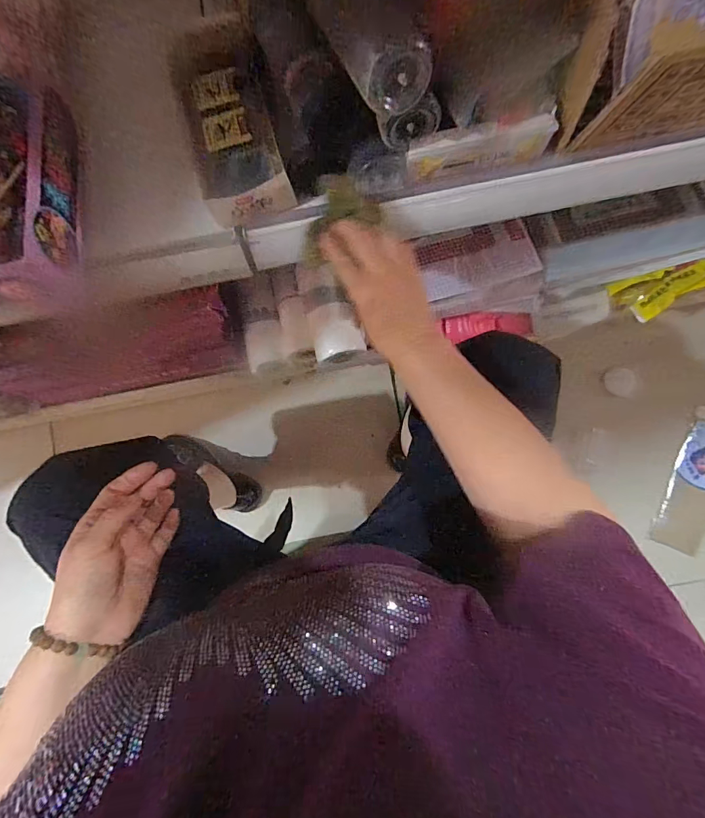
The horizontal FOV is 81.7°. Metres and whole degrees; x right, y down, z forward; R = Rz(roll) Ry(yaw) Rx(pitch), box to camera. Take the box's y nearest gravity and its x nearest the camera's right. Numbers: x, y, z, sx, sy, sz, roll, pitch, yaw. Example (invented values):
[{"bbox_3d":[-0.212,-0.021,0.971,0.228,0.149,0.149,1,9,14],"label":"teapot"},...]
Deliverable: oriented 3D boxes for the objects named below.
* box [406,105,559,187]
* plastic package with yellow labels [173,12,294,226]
[{"bbox_3d":[0.113,-0.233,0.366,0.128,0.046,0.023,-10,84,1],"label":"box"},{"bbox_3d":[-0.114,-0.268,0.384,0.079,0.033,0.177,-15,84,1],"label":"plastic package with yellow labels"}]

